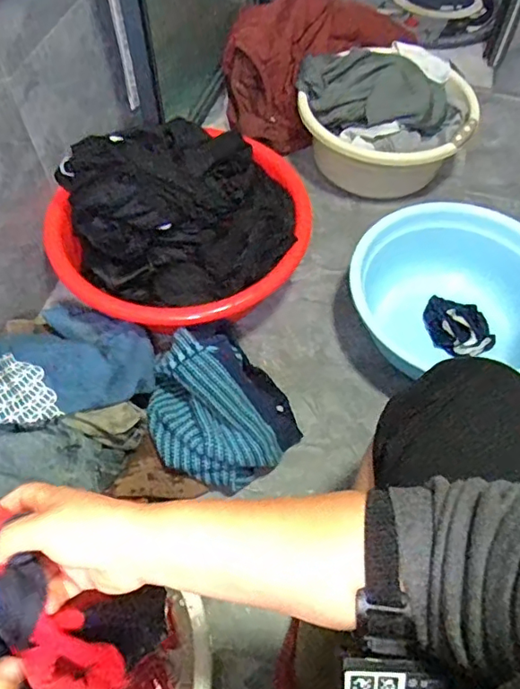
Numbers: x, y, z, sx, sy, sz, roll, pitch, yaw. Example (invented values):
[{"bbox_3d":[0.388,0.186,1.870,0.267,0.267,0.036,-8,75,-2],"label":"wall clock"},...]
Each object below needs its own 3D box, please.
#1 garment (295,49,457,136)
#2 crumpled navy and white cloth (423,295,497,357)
[{"bbox_3d":[0.251,-0.549,1.178,0.324,0.113,0.230,-1,57,-1],"label":"garment"},{"bbox_3d":[0.374,-0.031,1.034,0.134,0.033,0.105,22,60,13],"label":"crumpled navy and white cloth"}]

